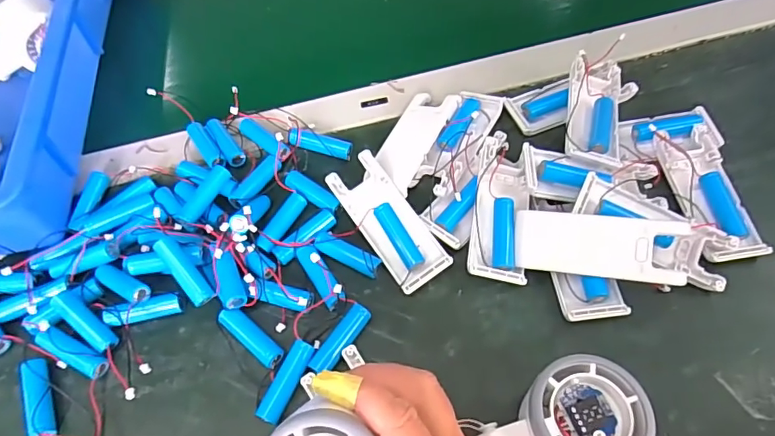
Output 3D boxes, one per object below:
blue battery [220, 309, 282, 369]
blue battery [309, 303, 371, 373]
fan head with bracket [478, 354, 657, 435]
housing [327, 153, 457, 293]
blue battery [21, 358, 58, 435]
[{"bbox_3d":[-0.088,0.077,0.326,0.049,0.013,0.014,35,66,23],"label":"blue battery"},{"bbox_3d":[-0.030,0.078,0.323,0.014,0.011,0.050,31,65,22],"label":"blue battery"},{"bbox_3d":[0.093,0.115,0.267,0.080,0.049,0.056,-27,61,-12],"label":"fan head with bracket"},{"bbox_3d":[0.000,0.002,0.358,0.040,0.018,0.104,-33,70,-11],"label":"housing"},{"bbox_3d":[-0.216,0.112,0.311,0.014,0.014,0.052,-25,59,-11],"label":"blue battery"}]

